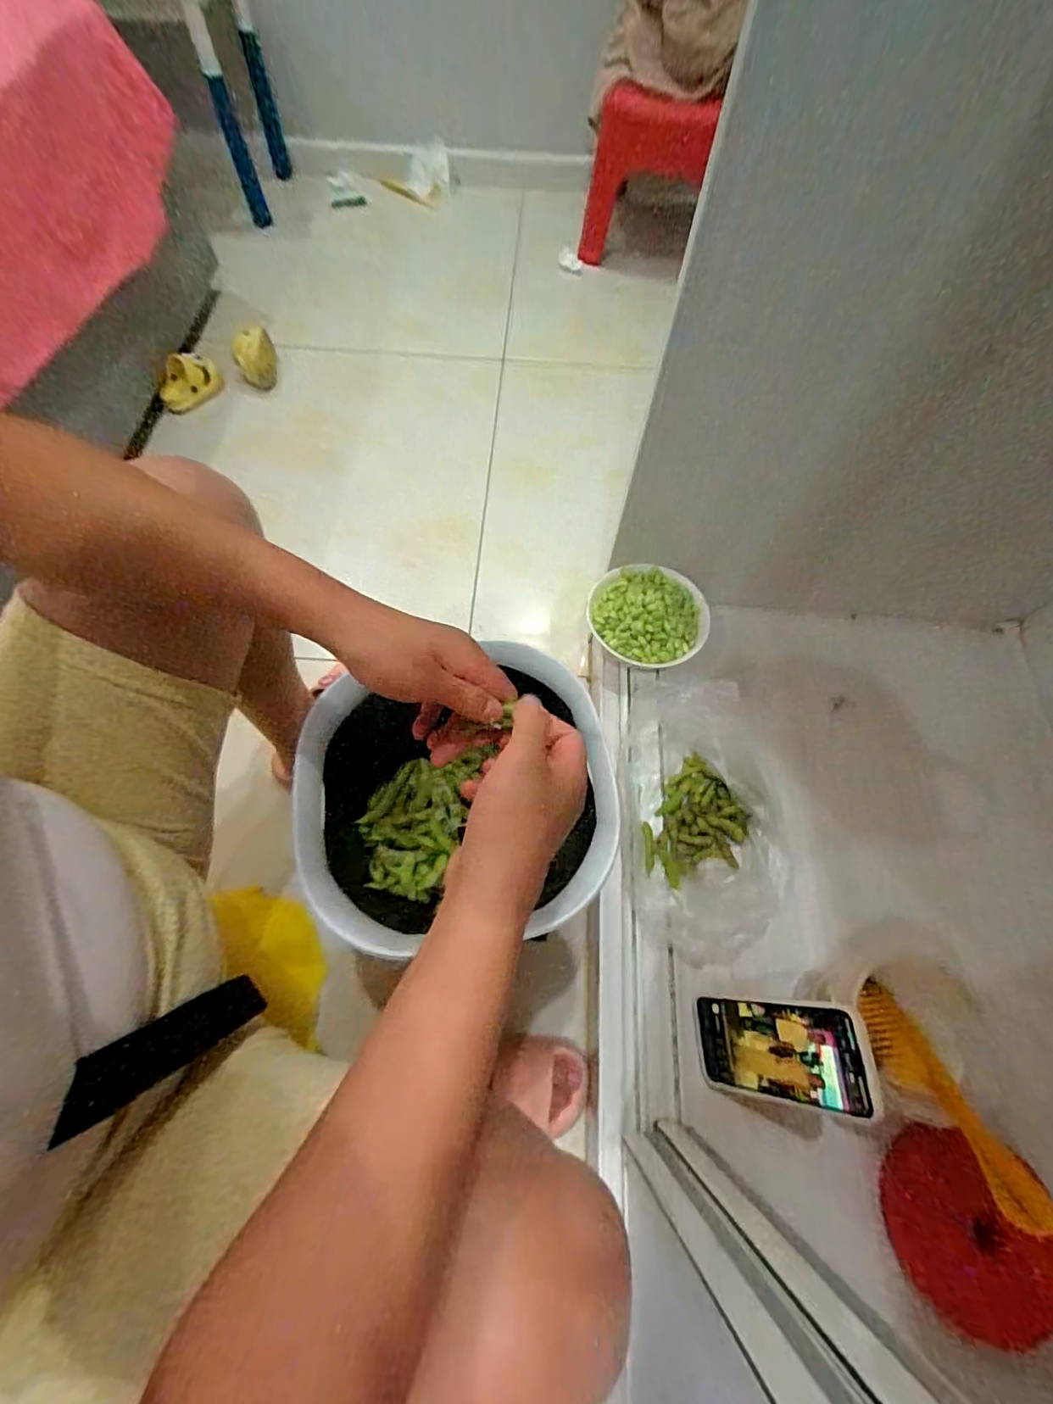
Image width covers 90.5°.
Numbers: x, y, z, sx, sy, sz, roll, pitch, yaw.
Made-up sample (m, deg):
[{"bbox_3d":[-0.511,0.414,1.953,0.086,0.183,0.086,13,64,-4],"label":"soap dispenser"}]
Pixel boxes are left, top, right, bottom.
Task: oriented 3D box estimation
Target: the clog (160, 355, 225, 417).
[{"bbox_3d":[-0.691,-0.659,1.063,0.055,0.078,0.134,35,69,14],"label":"clog"}]

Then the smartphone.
[{"bbox_3d":[0.221,0.313,0.470,0.014,0.172,0.076,14,60,-31],"label":"smartphone"}]

